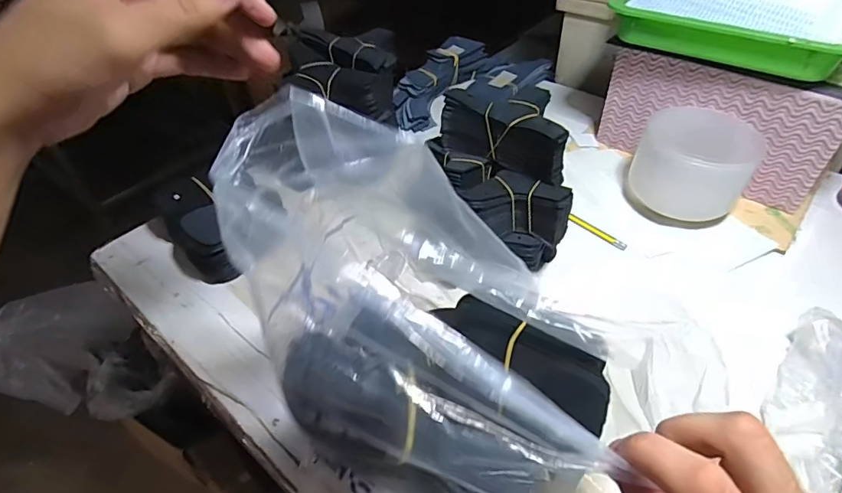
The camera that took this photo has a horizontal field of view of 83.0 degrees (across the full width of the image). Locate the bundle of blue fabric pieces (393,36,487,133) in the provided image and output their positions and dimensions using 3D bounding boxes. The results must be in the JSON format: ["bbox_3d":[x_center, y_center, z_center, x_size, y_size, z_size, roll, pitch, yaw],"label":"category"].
[{"bbox_3d":[0.028,-0.273,0.797,0.081,0.059,0.232,25,64,24],"label":"bundle of blue fabric pieces"}]

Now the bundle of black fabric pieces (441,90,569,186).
[{"bbox_3d":[0.089,-0.117,0.481,0.132,0.056,0.054,26,52,26],"label":"bundle of black fabric pieces"}]

